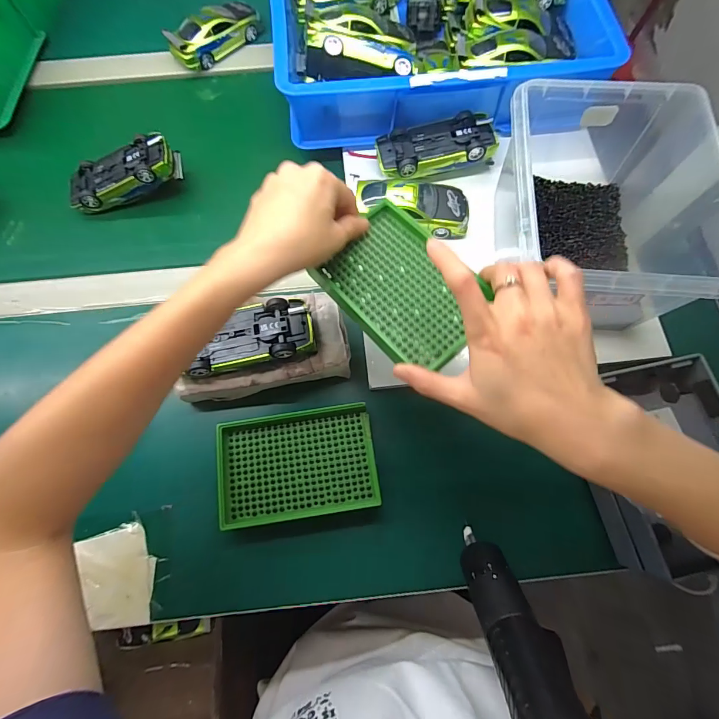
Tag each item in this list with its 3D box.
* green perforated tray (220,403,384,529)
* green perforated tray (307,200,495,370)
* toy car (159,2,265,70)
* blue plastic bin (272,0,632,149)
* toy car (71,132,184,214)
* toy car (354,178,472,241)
[{"bbox_3d":[-0.055,0.093,0.340,0.136,0.011,0.090,-9,72,-2],"label":"green perforated tray"},{"bbox_3d":[0.034,-0.058,0.300,0.097,0.010,0.130,-41,76,-12],"label":"green perforated tray"},{"bbox_3d":[-0.196,-0.440,0.513,0.122,0.040,0.049,-40,76,-12],"label":"toy car"},{"bbox_3d":[0.073,-0.536,0.510,0.362,0.087,0.557,-6,72,-1],"label":"blue plastic bin"},{"bbox_3d":[-0.270,-0.212,0.439,0.124,0.030,0.058,-18,72,8],"label":"toy car"},{"bbox_3d":[0.058,-0.164,0.405,0.118,0.041,0.051,4,72,2],"label":"toy car"}]

